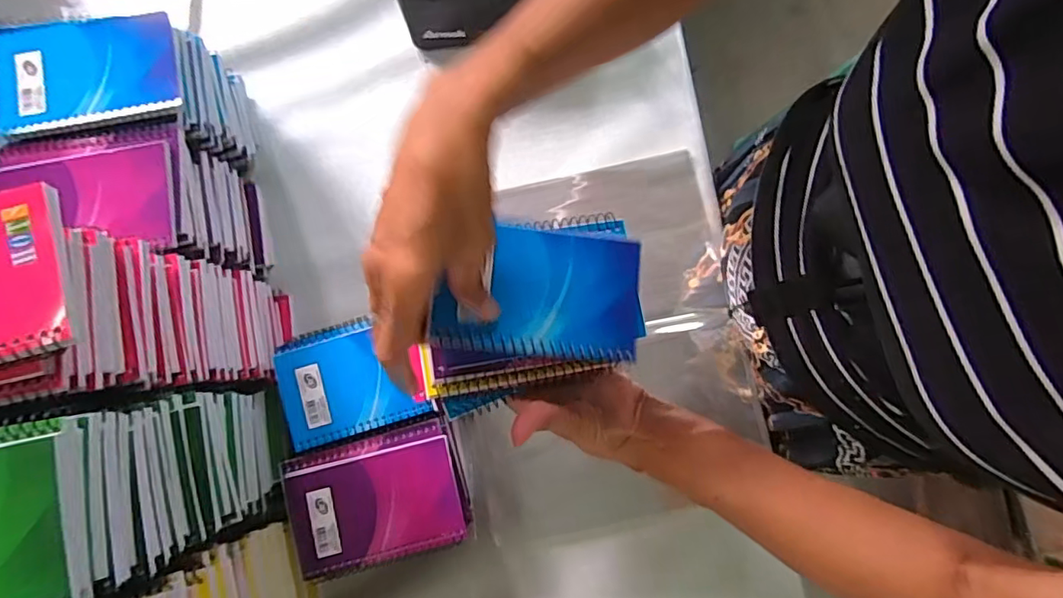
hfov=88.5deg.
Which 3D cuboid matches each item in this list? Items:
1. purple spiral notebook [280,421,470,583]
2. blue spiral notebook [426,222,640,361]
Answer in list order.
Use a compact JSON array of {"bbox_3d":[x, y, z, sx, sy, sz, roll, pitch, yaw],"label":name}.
[{"bbox_3d":[-0.123,0.159,0.435,0.134,0.011,0.097,-16,79,-3],"label":"purple spiral notebook"},{"bbox_3d":[0.006,-0.006,0.340,0.127,0.012,0.080,5,78,-15],"label":"blue spiral notebook"}]

